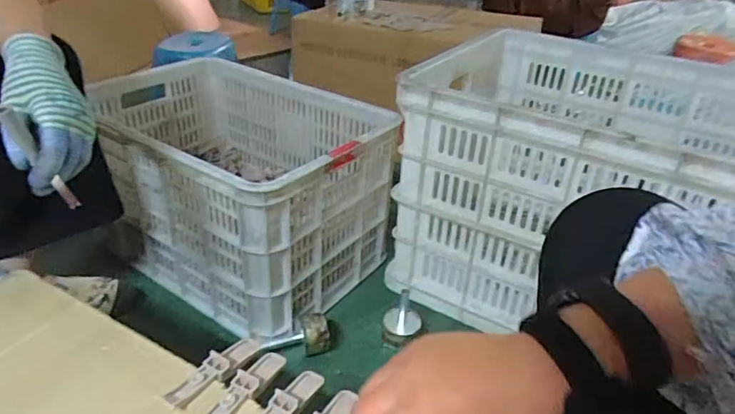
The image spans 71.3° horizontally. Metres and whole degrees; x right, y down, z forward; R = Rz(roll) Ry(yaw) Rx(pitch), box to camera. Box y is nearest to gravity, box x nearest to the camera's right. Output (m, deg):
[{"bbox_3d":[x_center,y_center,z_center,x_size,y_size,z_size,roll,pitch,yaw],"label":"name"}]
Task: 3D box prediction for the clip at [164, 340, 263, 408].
[{"bbox_3d":[-0.124,0.135,0.425,0.024,0.019,0.090,17,35,20],"label":"clip"}]

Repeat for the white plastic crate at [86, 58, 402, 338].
[{"bbox_3d":[-0.252,-0.053,0.969,0.535,0.293,0.349,25,38,30],"label":"white plastic crate"}]

